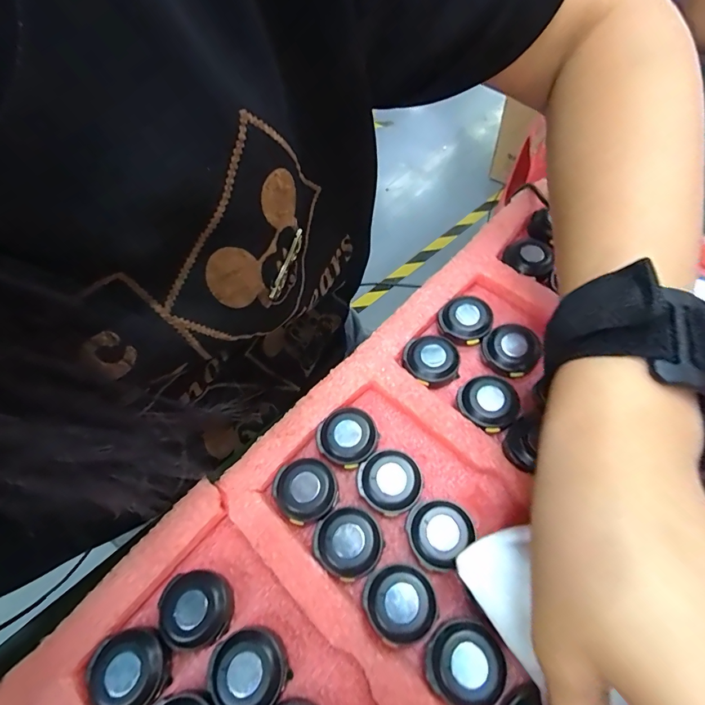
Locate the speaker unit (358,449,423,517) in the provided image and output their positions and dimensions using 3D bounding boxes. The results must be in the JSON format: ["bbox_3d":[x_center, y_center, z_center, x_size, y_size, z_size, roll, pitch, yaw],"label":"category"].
[{"bbox_3d":[0.018,0.062,0.198,0.029,0.012,0.027,36,69,24],"label":"speaker unit"}]

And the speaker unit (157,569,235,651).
[{"bbox_3d":[-0.067,0.110,0.177,0.029,0.012,0.028,-9,58,1],"label":"speaker unit"}]

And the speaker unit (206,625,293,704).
[{"bbox_3d":[-0.042,0.128,0.165,0.030,0.012,0.029,-3,58,5],"label":"speaker unit"}]

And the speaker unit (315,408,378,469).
[{"bbox_3d":[-0.002,0.044,0.210,0.028,0.011,0.028,-3,58,5],"label":"speaker unit"}]

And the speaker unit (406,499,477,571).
[{"bbox_3d":[0.038,0.081,0.186,0.026,0.013,0.027,-3,58,5],"label":"speaker unit"}]

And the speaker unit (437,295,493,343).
[{"bbox_3d":[0.066,-0.019,0.240,0.030,0.013,0.028,-3,58,5],"label":"speaker unit"}]

